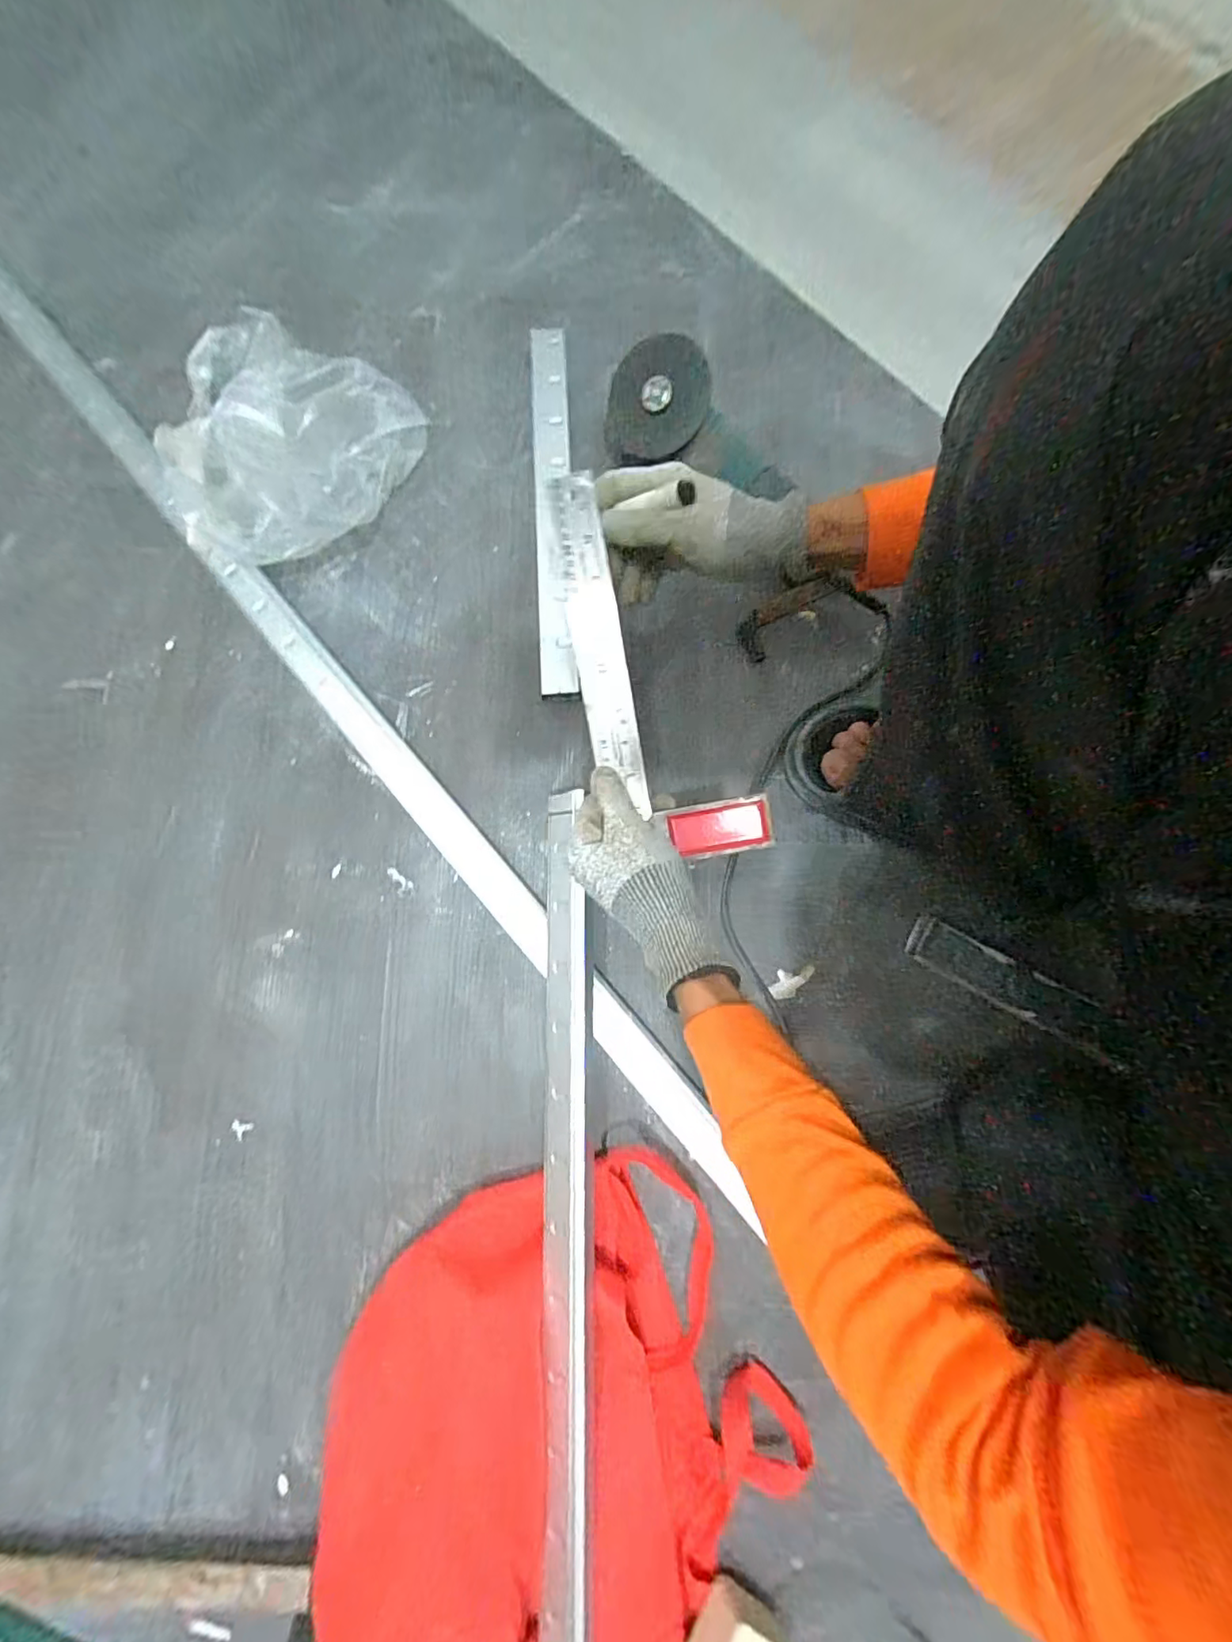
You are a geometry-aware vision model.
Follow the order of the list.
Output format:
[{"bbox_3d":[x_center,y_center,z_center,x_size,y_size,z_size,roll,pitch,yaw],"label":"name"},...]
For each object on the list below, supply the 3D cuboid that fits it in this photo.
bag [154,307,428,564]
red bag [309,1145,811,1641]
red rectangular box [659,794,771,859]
[{"bbox_3d":[-0.351,-0.380,0.576,0.238,0.091,0.241,24,80,4],"label":"bag"},{"bbox_3d":[-0.036,0.483,0.428,0.327,0.095,0.377,-23,81,-4],"label":"red bag"},{"bbox_3d":[0.079,0.005,0.430,0.074,0.016,0.039,-9,80,-2],"label":"red rectangular box"}]

